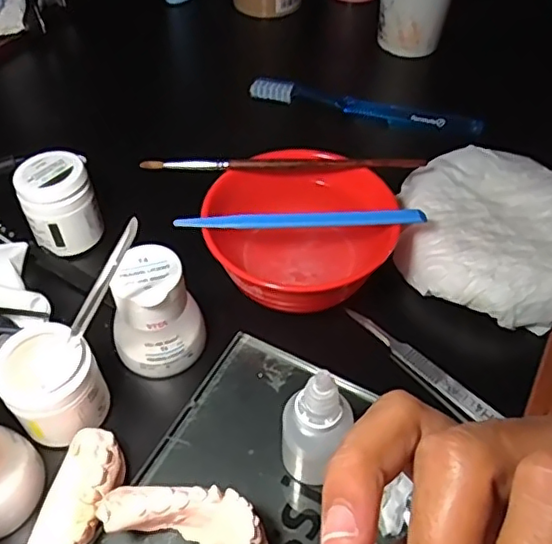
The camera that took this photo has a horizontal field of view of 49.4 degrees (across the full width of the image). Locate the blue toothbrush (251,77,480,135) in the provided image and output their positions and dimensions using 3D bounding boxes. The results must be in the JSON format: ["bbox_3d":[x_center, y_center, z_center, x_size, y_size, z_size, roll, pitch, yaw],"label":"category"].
[{"bbox_3d":[0.071,-0.134,0.486,0.187,0.014,0.016,15,51,11],"label":"blue toothbrush"}]

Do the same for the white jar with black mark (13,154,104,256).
[{"bbox_3d":[-0.136,-0.043,0.379,0.043,0.048,0.041,1,50,-1],"label":"white jar with black mark"}]

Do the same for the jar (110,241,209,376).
[{"bbox_3d":[-0.060,0.021,0.318,0.042,0.057,0.043,1,50,-1],"label":"jar"}]

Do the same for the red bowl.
[{"bbox_3d":[0.015,-0.022,0.358,0.104,0.053,0.089,2,50,1],"label":"red bowl"}]

